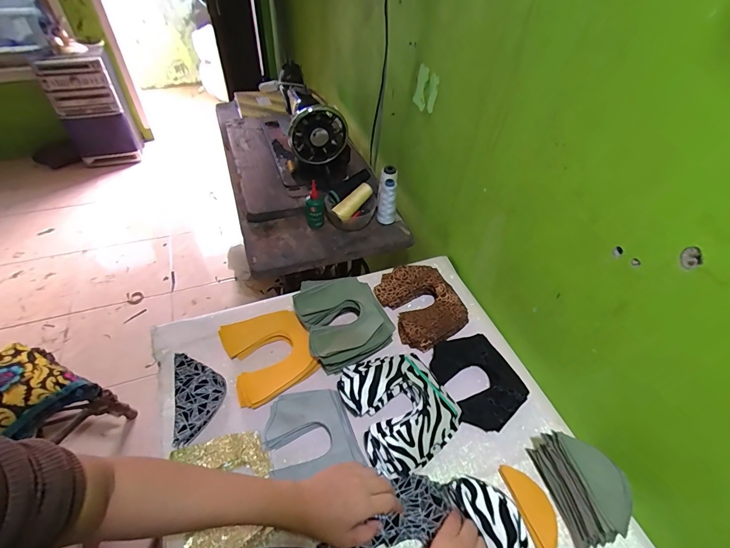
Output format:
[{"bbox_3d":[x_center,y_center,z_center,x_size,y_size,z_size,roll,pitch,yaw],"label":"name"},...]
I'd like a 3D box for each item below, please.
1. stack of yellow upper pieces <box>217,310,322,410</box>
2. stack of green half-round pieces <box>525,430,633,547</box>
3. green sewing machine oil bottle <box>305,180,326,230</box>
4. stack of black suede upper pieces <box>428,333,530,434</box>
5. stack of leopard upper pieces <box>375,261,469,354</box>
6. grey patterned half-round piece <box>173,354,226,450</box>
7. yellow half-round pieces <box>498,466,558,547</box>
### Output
[{"bbox_3d":[-0.164,0.138,0.632,0.137,0.030,0.152,-18,52,-20],"label":"stack of yellow upper pieces"},{"bbox_3d":[0.291,0.282,0.495,0.061,0.089,0.133,-7,49,-11],"label":"stack of green half-round pieces"},{"bbox_3d":[-0.120,-0.162,0.866,0.046,0.116,0.053,-5,48,-9],"label":"green sewing machine oil bottle"},{"bbox_3d":[0.191,0.175,0.618,0.124,0.050,0.165,-19,52,-20],"label":"stack of black suede upper pieces"},{"bbox_3d":[0.109,0.056,0.722,0.142,0.044,0.175,-21,53,-22],"label":"stack of leopard upper pieces"},{"bbox_3d":[-0.265,0.193,0.579,0.073,0.027,0.141,-8,49,-12],"label":"grey patterned half-round piece"},{"bbox_3d":[0.233,0.325,0.504,0.043,0.019,0.110,-7,49,-11],"label":"yellow half-round pieces"}]

